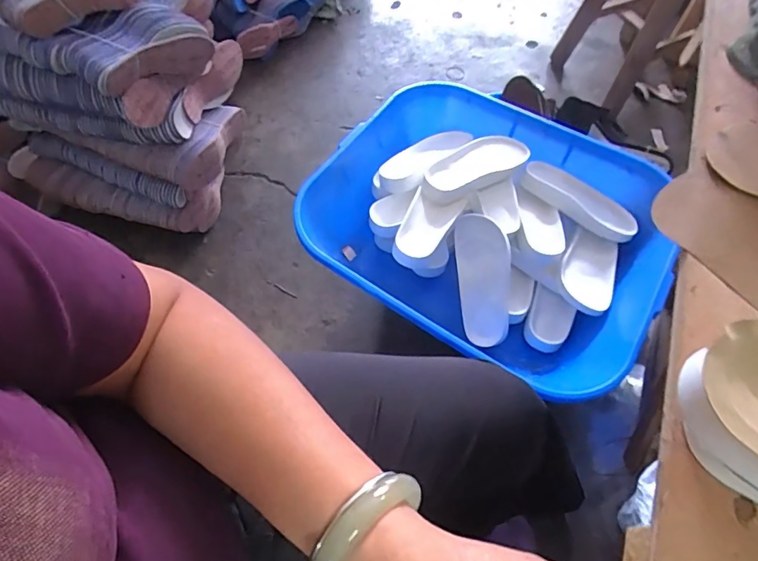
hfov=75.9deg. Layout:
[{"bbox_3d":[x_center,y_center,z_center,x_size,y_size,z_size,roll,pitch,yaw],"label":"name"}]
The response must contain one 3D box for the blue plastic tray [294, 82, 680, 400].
[{"bbox_3d":[0.190,-0.114,0.935,0.595,0.166,0.524,19,63,10],"label":"blue plastic tray"}]

